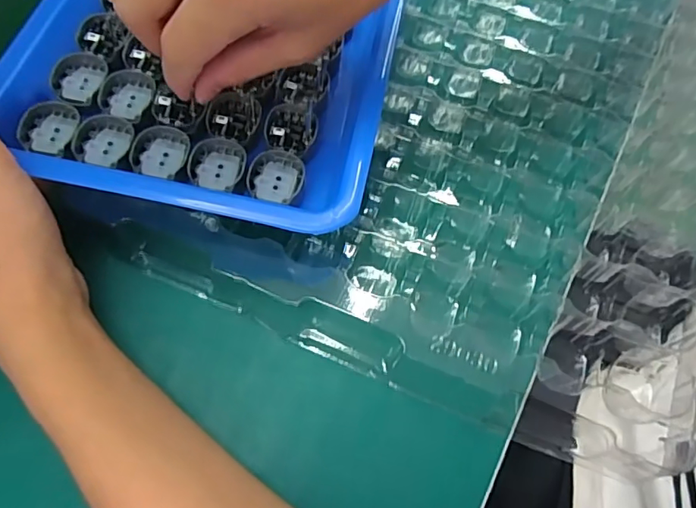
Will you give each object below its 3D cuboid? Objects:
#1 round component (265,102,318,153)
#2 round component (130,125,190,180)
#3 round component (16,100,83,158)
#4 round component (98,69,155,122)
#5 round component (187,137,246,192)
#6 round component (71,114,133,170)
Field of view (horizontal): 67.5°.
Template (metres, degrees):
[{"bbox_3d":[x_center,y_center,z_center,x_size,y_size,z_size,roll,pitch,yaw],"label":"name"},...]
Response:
[{"bbox_3d":[-0.027,-0.061,0.252,0.024,0.004,0.029,4,63,0],"label":"round component"},{"bbox_3d":[-0.087,-0.047,0.240,0.025,0.006,0.026,1,63,-1],"label":"round component"},{"bbox_3d":[-0.139,-0.059,0.240,0.023,0.007,0.029,5,63,1],"label":"round component"},{"bbox_3d":[-0.108,-0.076,0.252,0.024,0.008,0.027,4,63,0],"label":"round component"},{"bbox_3d":[-0.060,-0.042,0.239,0.023,0.007,0.026,26,65,11],"label":"round component"},{"bbox_3d":[-0.114,-0.052,0.240,0.025,0.006,0.027,1,63,-1],"label":"round component"}]

